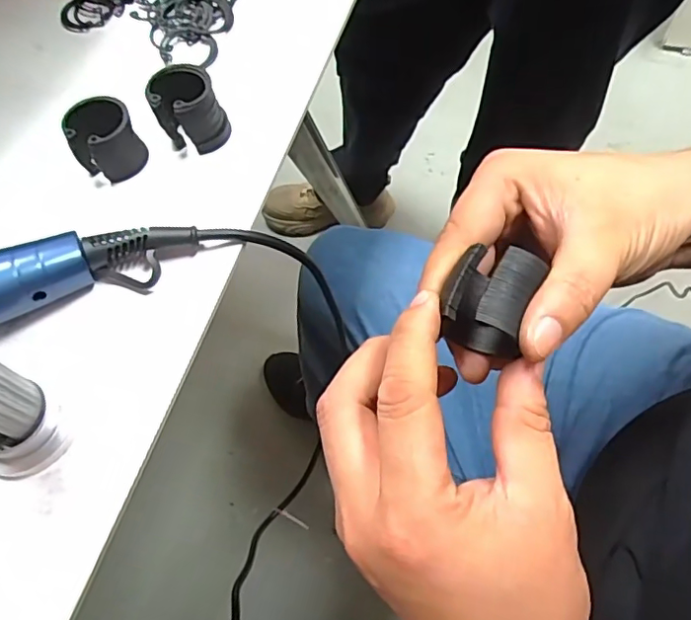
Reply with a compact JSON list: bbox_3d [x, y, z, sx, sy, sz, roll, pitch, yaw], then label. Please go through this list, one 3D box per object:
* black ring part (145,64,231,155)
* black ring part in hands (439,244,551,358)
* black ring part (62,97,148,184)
[{"bbox_3d":[-0.091,-0.118,0.323,0.036,0.043,0.036,-1,64,2],"label":"black ring part"},{"bbox_3d":[0.054,0.000,0.218,0.031,0.038,0.035,17,66,10],"label":"black ring part in hands"},{"bbox_3d":[-0.137,-0.097,0.317,0.036,0.038,0.034,-1,64,2],"label":"black ring part"}]

